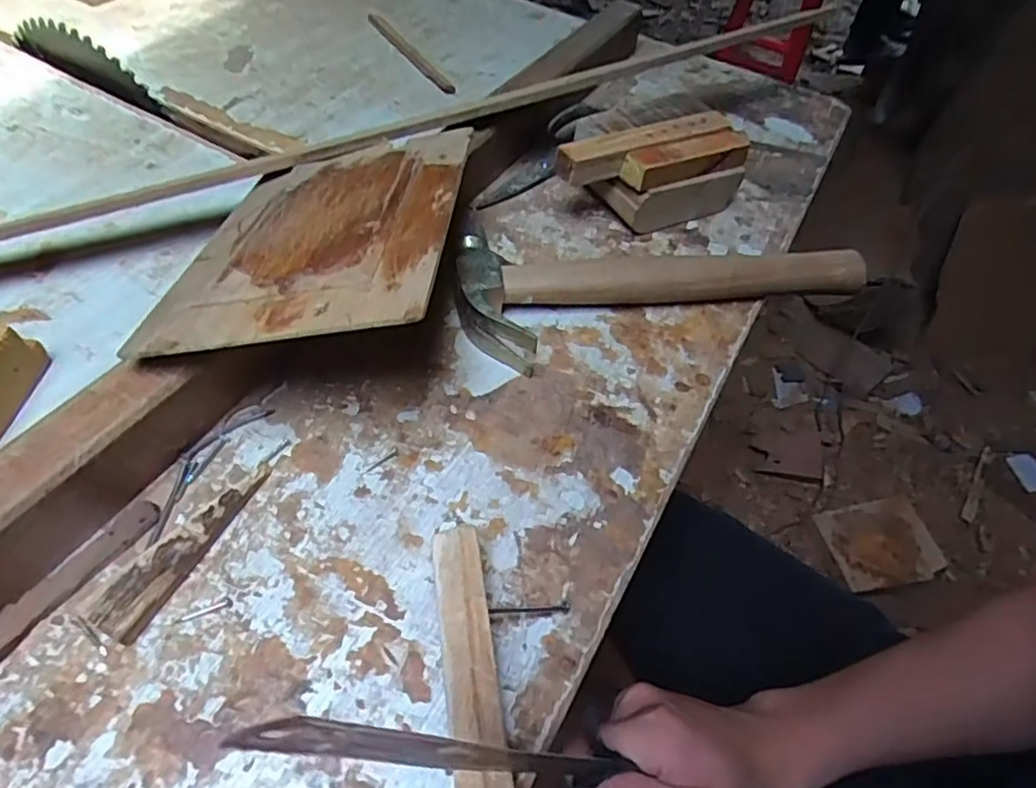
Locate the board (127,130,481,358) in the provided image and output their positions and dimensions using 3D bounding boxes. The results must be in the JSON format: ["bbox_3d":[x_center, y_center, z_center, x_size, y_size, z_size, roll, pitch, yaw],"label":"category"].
[{"bbox_3d":[-0.110,-0.101,0.359,0.148,0.010,0.211,-6,43,8],"label":"board"}]

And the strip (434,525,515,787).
[{"bbox_3d":[-0.017,0.127,0.252,0.022,0.007,0.158,-4,54,-10],"label":"strip"}]

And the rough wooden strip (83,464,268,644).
[{"bbox_3d":[-0.154,0.069,0.298,0.013,0.022,0.098,23,52,12],"label":"rough wooden strip"}]

